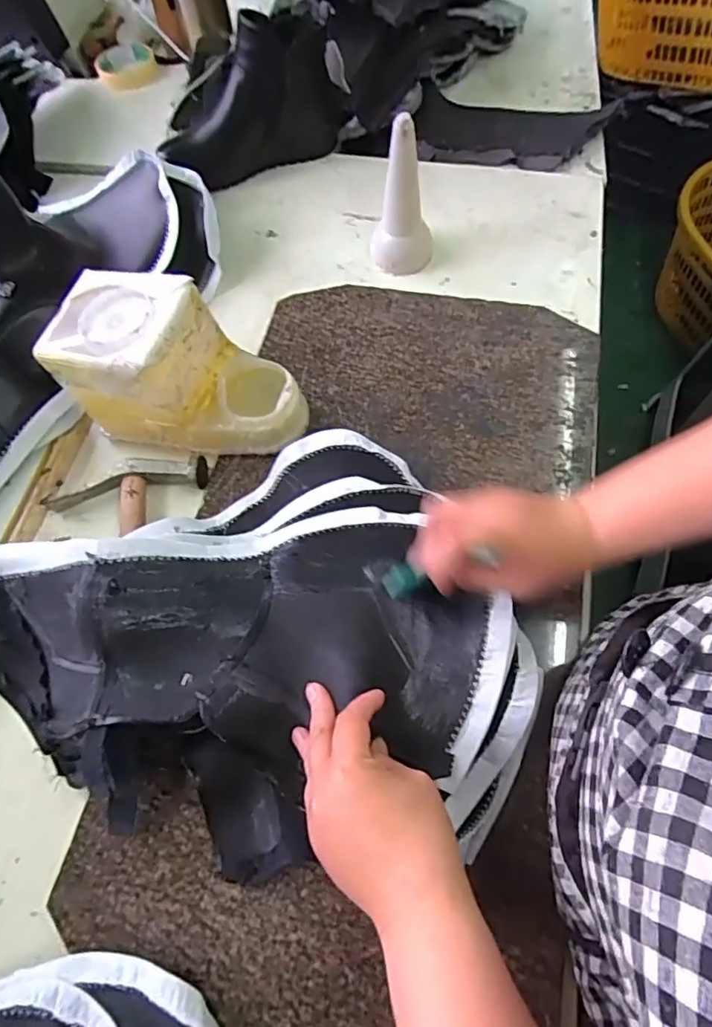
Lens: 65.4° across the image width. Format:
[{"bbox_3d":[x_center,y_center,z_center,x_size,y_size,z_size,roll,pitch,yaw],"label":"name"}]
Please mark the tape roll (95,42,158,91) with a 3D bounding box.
[{"bbox_3d":[-0.351,-0.685,0.853,0.088,0.027,0.097,-23,64,-9],"label":"tape roll"}]

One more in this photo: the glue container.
[{"bbox_3d":[-0.153,-0.129,0.500,0.208,0.117,0.099,13,66,9],"label":"glue container"}]

